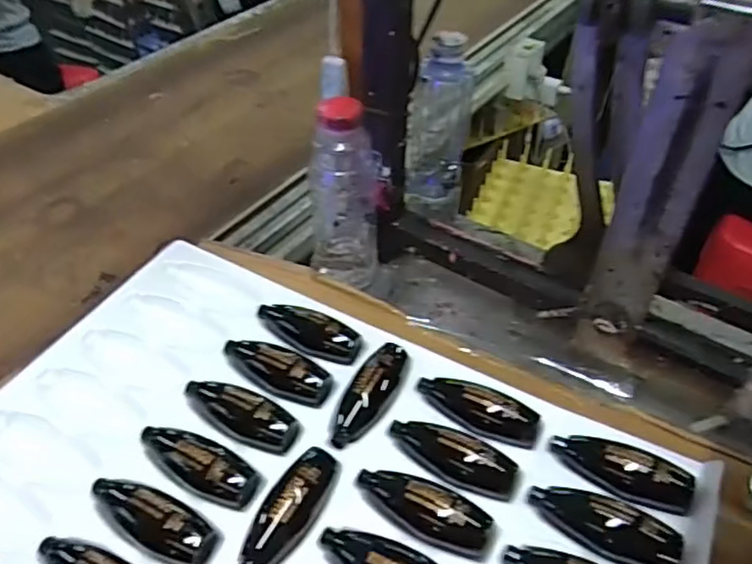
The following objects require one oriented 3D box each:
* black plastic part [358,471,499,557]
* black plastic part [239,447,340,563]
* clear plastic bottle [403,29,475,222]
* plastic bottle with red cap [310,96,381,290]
[{"bbox_3d":[0.035,0.158,0.453,0.101,0.022,0.044,18,48,17],"label":"black plastic part"},{"bbox_3d":[-0.064,0.162,0.450,0.043,0.020,0.102,21,49,19],"label":"black plastic part"},{"bbox_3d":[0.062,-0.153,0.629,0.060,0.183,0.054,4,45,4],"label":"clear plastic bottle"},{"bbox_3d":[-0.031,-0.080,0.612,0.067,0.192,0.060,-3,45,-3],"label":"plastic bottle with red cap"}]

